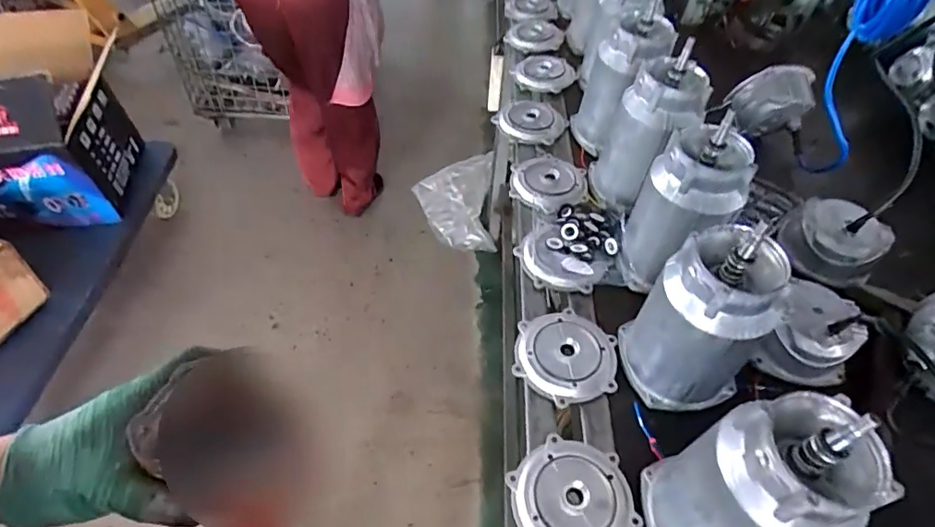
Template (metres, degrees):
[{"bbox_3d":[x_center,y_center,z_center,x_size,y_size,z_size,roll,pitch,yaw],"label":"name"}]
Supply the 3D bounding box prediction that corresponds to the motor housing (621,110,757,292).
[{"bbox_3d":[0.276,-0.075,0.701,0.109,0.202,0.119,10,50,5],"label":"motor housing"}]

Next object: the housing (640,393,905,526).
[{"bbox_3d":[0.247,0.198,0.471,0.111,0.206,0.132,-11,52,-12],"label":"housing"}]

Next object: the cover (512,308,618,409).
[{"bbox_3d":[0.125,0.113,0.676,0.124,0.019,0.131,8,50,3],"label":"cover"}]

